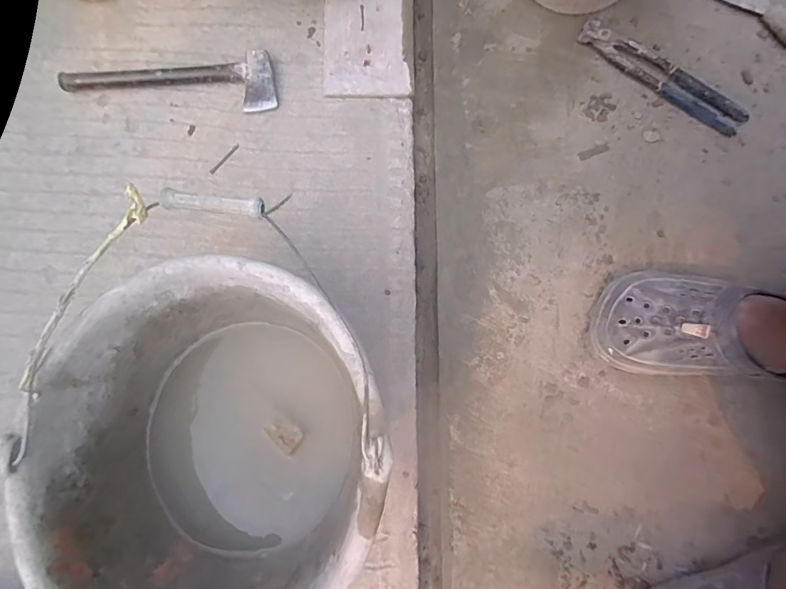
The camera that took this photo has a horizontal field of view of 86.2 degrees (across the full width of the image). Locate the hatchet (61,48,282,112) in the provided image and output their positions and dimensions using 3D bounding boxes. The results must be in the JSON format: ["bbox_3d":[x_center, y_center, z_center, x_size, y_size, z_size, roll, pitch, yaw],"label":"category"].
[{"bbox_3d":[-0.295,-0.288,0.563,0.280,0.021,0.074,2,80,1],"label":"hatchet"}]

